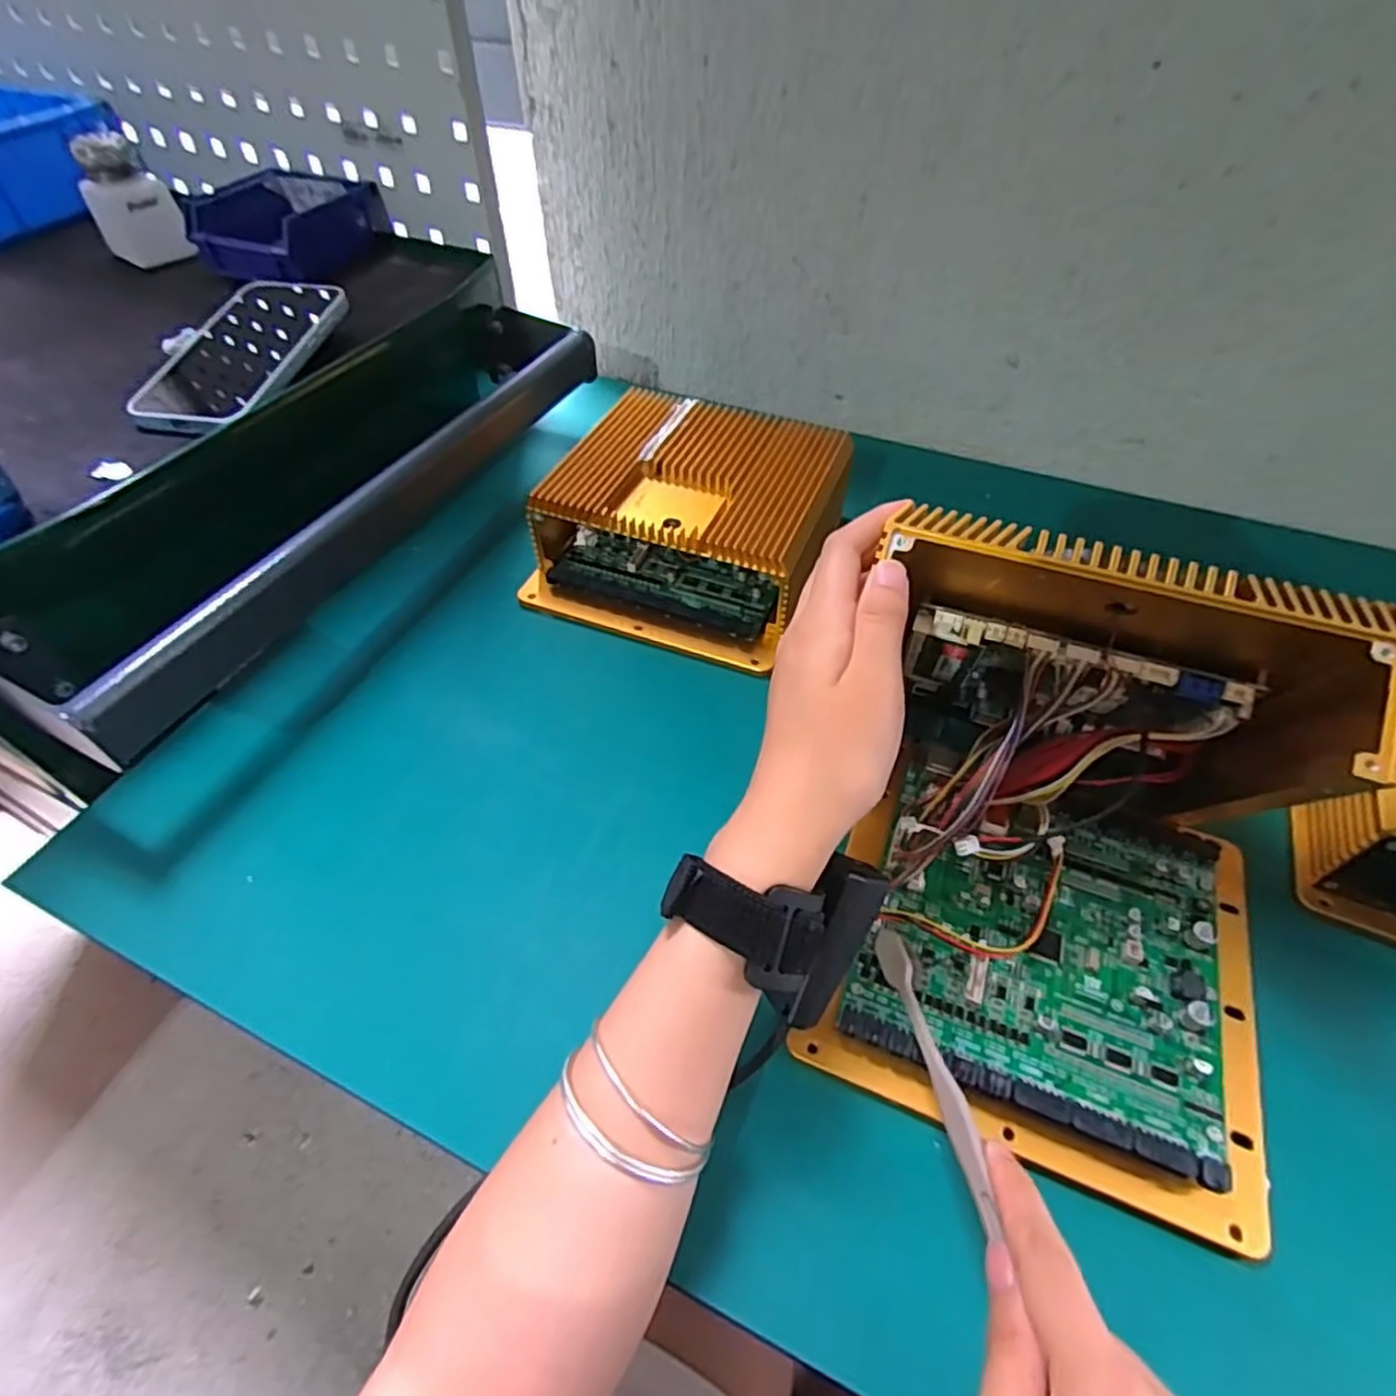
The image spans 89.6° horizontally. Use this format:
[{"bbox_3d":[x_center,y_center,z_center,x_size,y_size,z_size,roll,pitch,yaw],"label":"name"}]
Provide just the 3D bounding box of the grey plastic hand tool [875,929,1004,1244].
[{"bbox_3d":[0.093,0.140,0.277,0.014,0.004,0.112,-46,28,19],"label":"grey plastic hand tool"}]

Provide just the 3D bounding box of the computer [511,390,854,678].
[{"bbox_3d":[-0.003,-0.127,0.496,0.186,0.073,0.186,19,55,16],"label":"computer"}]

